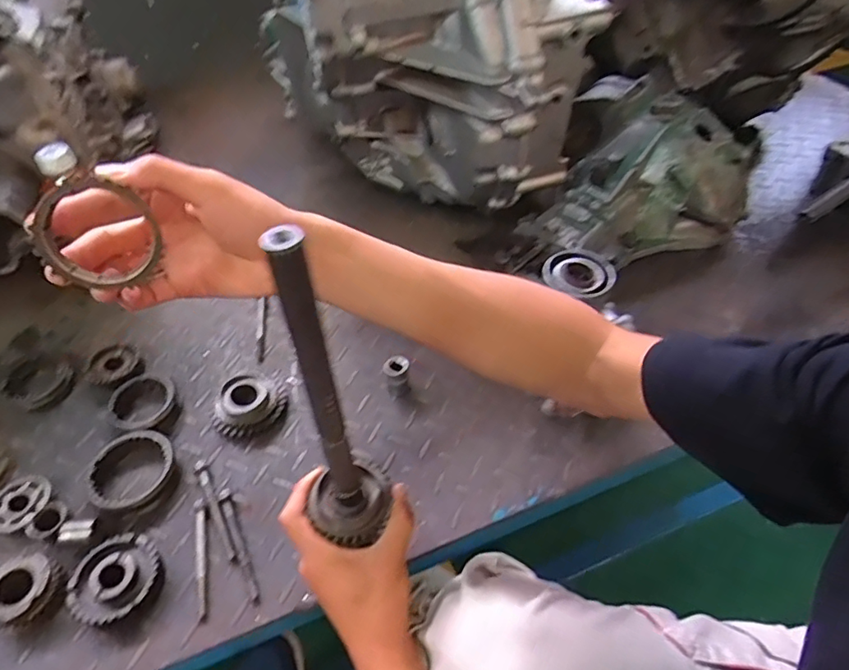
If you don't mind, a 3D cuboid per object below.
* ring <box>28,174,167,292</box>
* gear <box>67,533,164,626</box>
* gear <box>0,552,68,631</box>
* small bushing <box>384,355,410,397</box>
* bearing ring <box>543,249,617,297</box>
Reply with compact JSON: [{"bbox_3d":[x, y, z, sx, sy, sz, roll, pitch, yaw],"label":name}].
[{"bbox_3d":[-0.183,-0.057,0.303,0.060,0.062,0.005,-46,28,7],"label":"ring"},{"bbox_3d":[-0.259,0.206,0.454,0.069,0.022,0.070,-1,50,1],"label":"gear"},{"bbox_3d":[-0.331,0.212,0.447,0.051,0.029,0.053,18,52,16],"label":"gear"},{"bbox_3d":[-0.029,0.041,0.574,0.024,0.035,0.026,5,50,6],"label":"small bushing"},{"bbox_3d":[0.147,-0.059,0.510,0.064,0.009,0.055,13,51,12],"label":"bearing ring"}]

